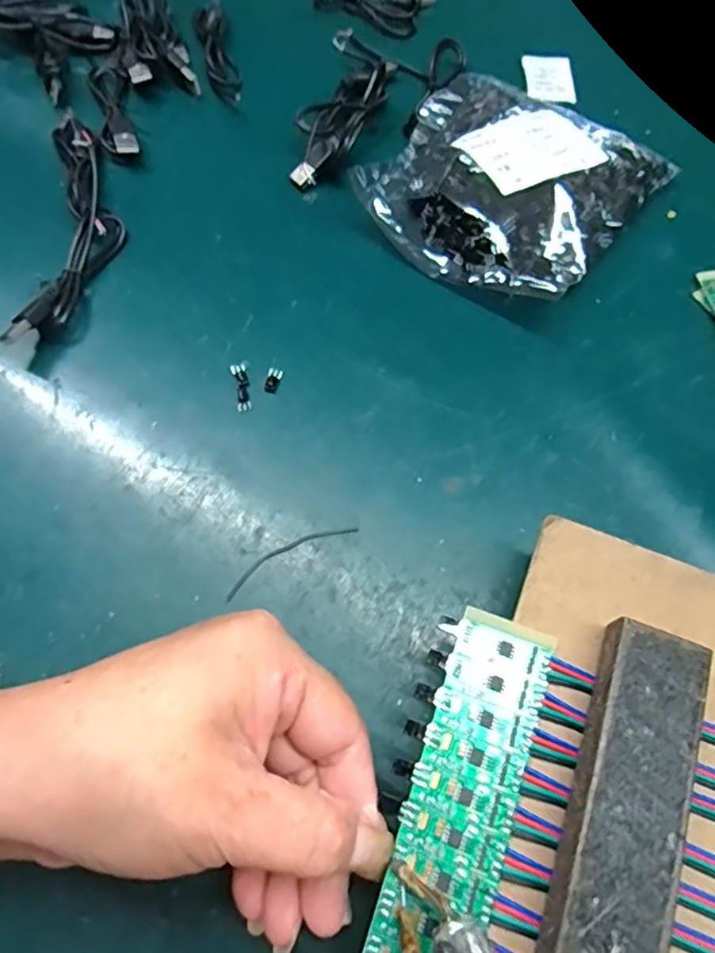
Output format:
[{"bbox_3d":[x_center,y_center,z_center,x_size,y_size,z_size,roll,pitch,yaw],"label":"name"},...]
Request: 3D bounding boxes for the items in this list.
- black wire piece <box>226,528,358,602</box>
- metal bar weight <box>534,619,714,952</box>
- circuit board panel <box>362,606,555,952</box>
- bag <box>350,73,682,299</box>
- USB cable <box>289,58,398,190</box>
[{"bbox_3d":[-0.029,0.033,0.263,0.061,0.004,0.010,-28,69,-11],"label":"black wire piece"},{"bbox_3d":[0.061,0.140,0.165,0.032,0.022,0.204,20,68,9],"label":"metal bar weight"},{"bbox_3d":[0.025,0.122,0.184,0.032,0.004,0.163,19,67,9],"label":"circuit board panel"},{"bbox_3d":[0.081,-0.165,0.334,0.135,0.034,0.137,38,72,16],"label":"bag"},{"bbox_3d":[-0.007,-0.214,0.364,0.033,0.024,0.110,27,69,12],"label":"USB cable"}]

